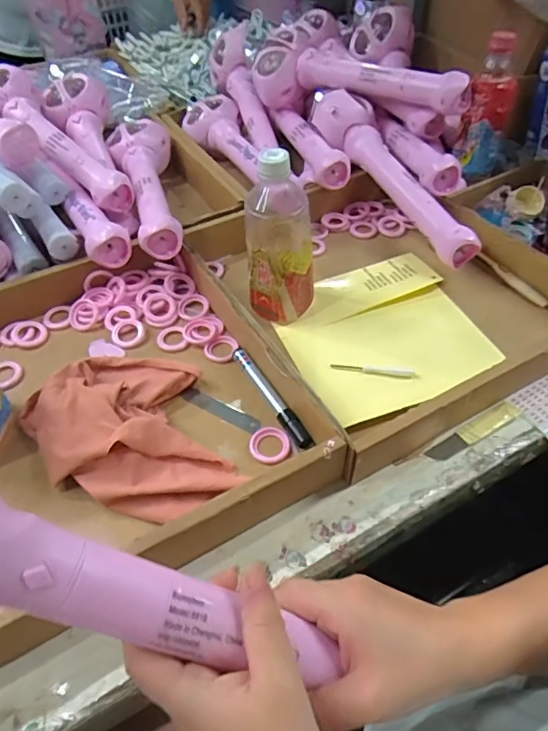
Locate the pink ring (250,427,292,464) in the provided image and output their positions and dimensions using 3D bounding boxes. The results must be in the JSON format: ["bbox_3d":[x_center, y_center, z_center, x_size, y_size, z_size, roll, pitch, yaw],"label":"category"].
[{"bbox_3d":[-0.003,0.075,0.470,0.038,0.009,0.036,-1,49,1],"label":"pink ring"}]

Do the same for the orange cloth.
[{"bbox_3d":[-0.127,0.058,0.463,0.155,0.051,0.209,-32,56,-24],"label":"orange cloth"}]

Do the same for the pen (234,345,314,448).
[{"bbox_3d":[-0.005,0.029,0.503,0.016,0.020,0.138,-25,53,-19],"label":"pen"}]

